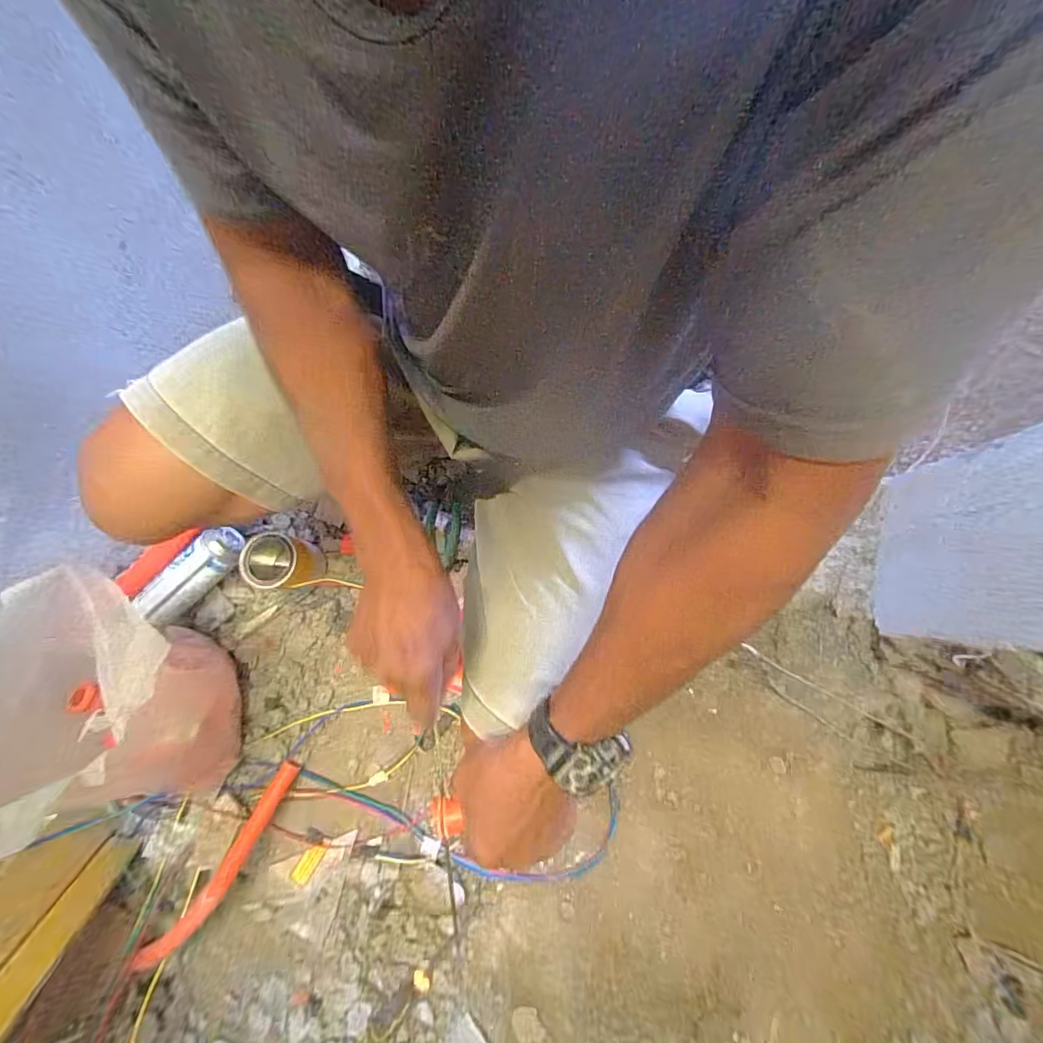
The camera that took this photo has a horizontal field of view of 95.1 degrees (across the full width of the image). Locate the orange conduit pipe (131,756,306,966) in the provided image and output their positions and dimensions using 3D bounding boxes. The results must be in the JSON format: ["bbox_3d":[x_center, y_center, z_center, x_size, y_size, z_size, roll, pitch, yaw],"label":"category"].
[{"bbox_3d":[-0.423,0.495,0.680,0.055,0.067,0.314,35,82,7],"label":"orange conduit pipe"}]

